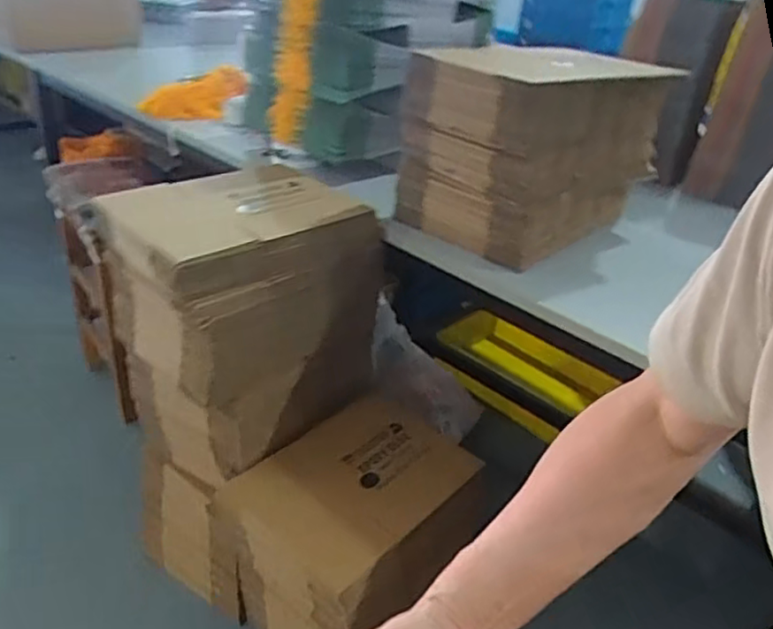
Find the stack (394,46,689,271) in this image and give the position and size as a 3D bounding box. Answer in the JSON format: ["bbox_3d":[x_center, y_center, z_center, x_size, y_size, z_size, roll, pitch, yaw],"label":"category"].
[{"bbox_3d":[0.271,-0.309,1.185,0.439,0.286,0.270,-18,39,-34],"label":"stack"}]

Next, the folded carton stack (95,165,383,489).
[{"bbox_3d":[-0.254,0.002,1.255,0.448,0.464,0.310,-23,42,-39],"label":"folded carton stack"}]

